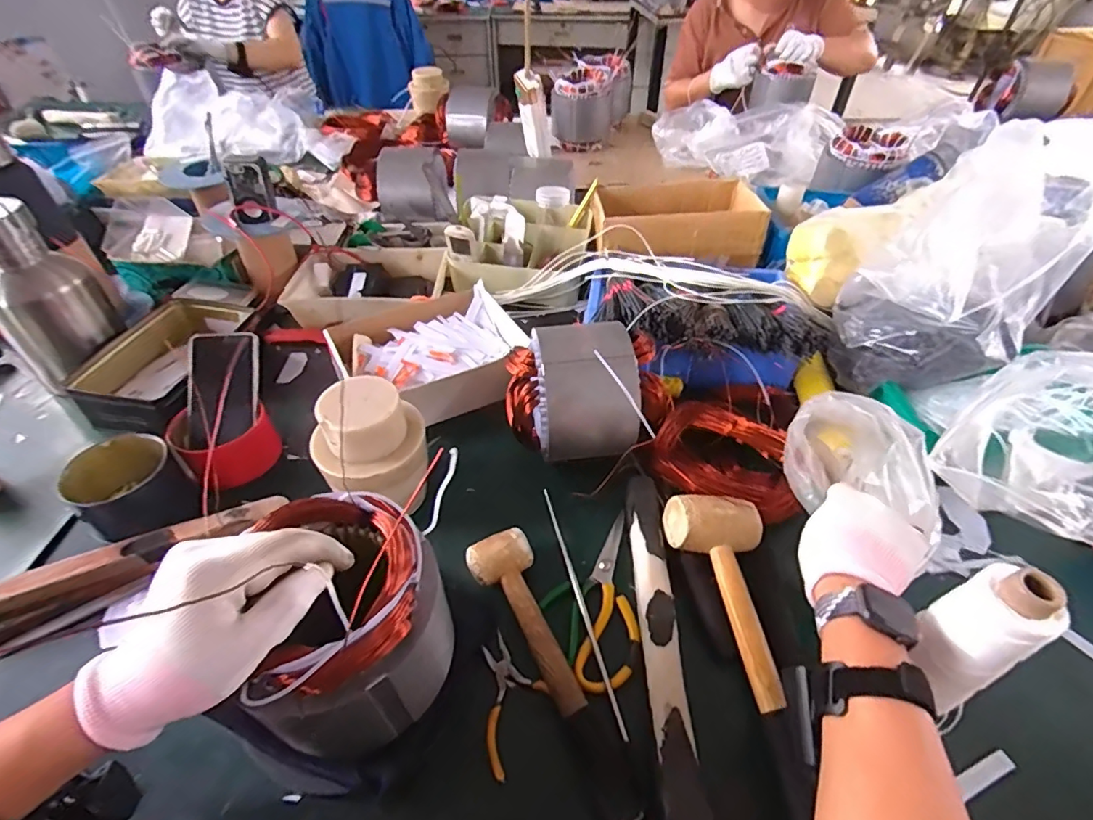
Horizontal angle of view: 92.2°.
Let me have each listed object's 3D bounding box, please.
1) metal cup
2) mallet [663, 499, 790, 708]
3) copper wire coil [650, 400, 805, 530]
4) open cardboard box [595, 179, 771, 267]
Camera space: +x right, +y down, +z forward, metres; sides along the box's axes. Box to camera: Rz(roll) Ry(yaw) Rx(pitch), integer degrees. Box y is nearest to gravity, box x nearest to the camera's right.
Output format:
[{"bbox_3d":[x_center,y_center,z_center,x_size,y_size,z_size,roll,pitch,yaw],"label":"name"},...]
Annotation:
[{"bbox_3d":[-0.453,0.083,0.571,0.093,0.076,0.093,0,45,0],"label":"metal cup"},{"bbox_3d":[0.172,0.173,0.495,0.092,0.061,0.189,0,45,0],"label":"mallet"},{"bbox_3d":[0.209,0.057,0.614,0.169,0.051,0.122,17,47,16],"label":"copper wire coil"},{"bbox_3d":[0.218,-0.320,0.899,0.278,0.078,0.168,-5,45,-5],"label":"open cardboard box"}]

